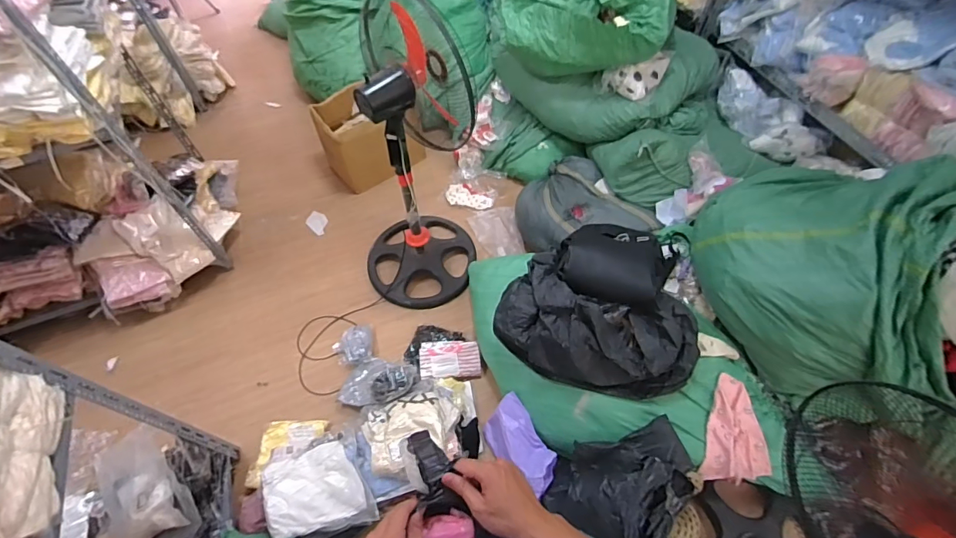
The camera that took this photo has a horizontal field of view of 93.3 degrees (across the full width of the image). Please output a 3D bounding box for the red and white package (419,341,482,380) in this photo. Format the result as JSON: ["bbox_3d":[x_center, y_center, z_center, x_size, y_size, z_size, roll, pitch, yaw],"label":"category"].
[{"bbox_3d":[-0.106,0.342,1.708,0.225,0.028,0.135,-3,72,-5],"label":"red and white package"}]

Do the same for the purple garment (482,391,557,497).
[{"bbox_3d":[0.140,0.584,1.480,0.150,0.174,0.291,-30,61,-16],"label":"purple garment"}]

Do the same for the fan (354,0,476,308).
[{"bbox_3d":[-0.237,-0.284,1.546,0.443,1.007,0.431,-29,60,-15],"label":"fan"}]

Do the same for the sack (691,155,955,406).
[{"bbox_3d":[1.131,-0.016,1.351,0.849,0.503,0.685,24,61,17],"label":"sack"}]

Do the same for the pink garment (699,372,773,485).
[{"bbox_3d":[0.781,0.489,1.376,0.185,0.030,0.305,3,79,5],"label":"pink garment"}]

